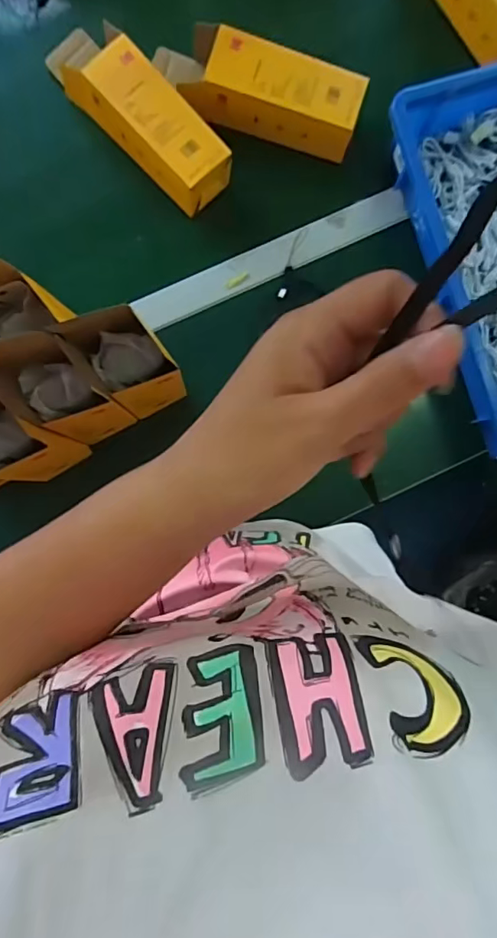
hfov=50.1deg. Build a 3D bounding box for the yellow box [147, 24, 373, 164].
[{"bbox_3d":[0.007,-0.432,0.605,0.238,0.063,0.080,19,88,-2],"label":"yellow box"}]

